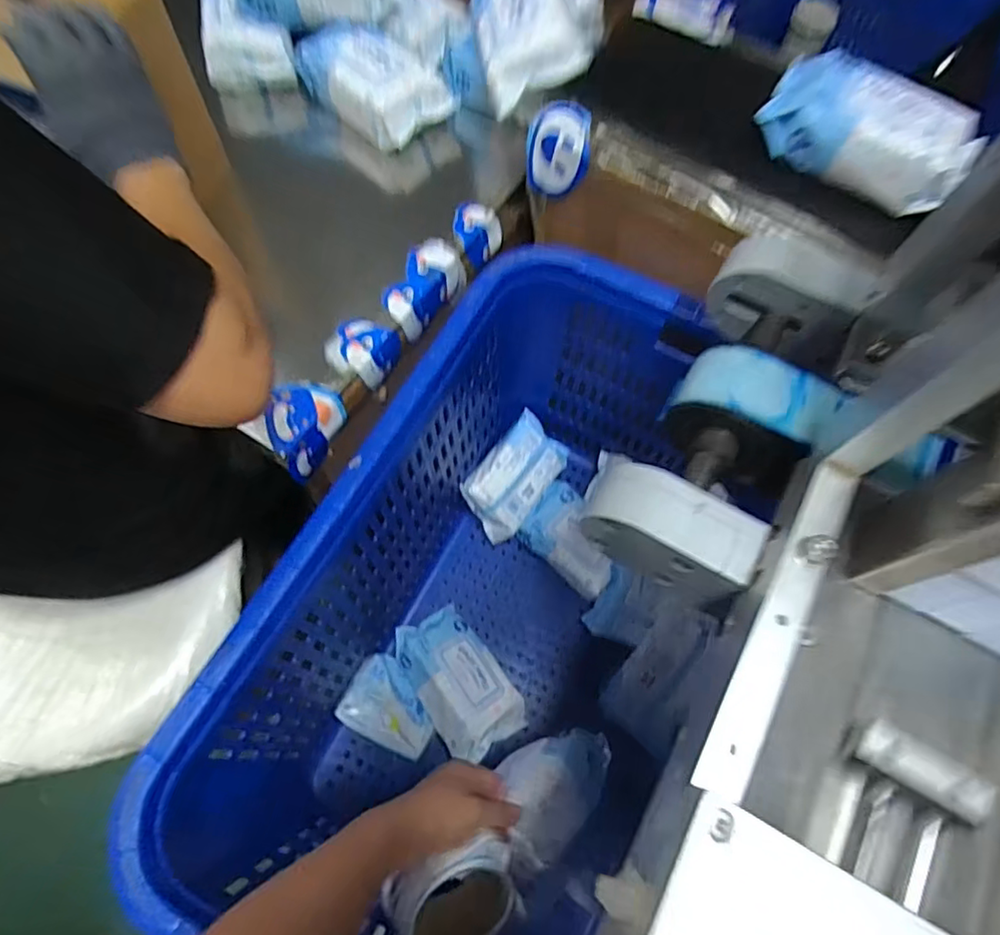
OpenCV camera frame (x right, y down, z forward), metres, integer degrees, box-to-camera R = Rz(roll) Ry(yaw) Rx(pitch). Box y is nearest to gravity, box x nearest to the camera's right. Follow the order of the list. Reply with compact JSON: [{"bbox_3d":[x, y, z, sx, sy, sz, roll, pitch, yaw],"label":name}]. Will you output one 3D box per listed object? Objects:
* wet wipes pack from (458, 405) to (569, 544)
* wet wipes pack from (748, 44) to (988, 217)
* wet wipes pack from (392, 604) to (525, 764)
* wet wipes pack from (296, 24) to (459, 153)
[{"bbox_3d":[0.021,0.013,0.904,0.104,0.045,0.177,44,74,-14],"label":"wet wipes pack"},{"bbox_3d":[0.346,-0.316,0.576,0.185,0.064,0.091,35,70,11],"label":"wet wipes pack"},{"bbox_3d":[-0.054,0.275,0.788,0.107,0.059,0.183,-33,73,-15],"label":"wet wipes pack"},{"bbox_3d":[-0.149,-0.460,0.721,0.173,0.052,0.107,40,71,13],"label":"wet wipes pack"}]

